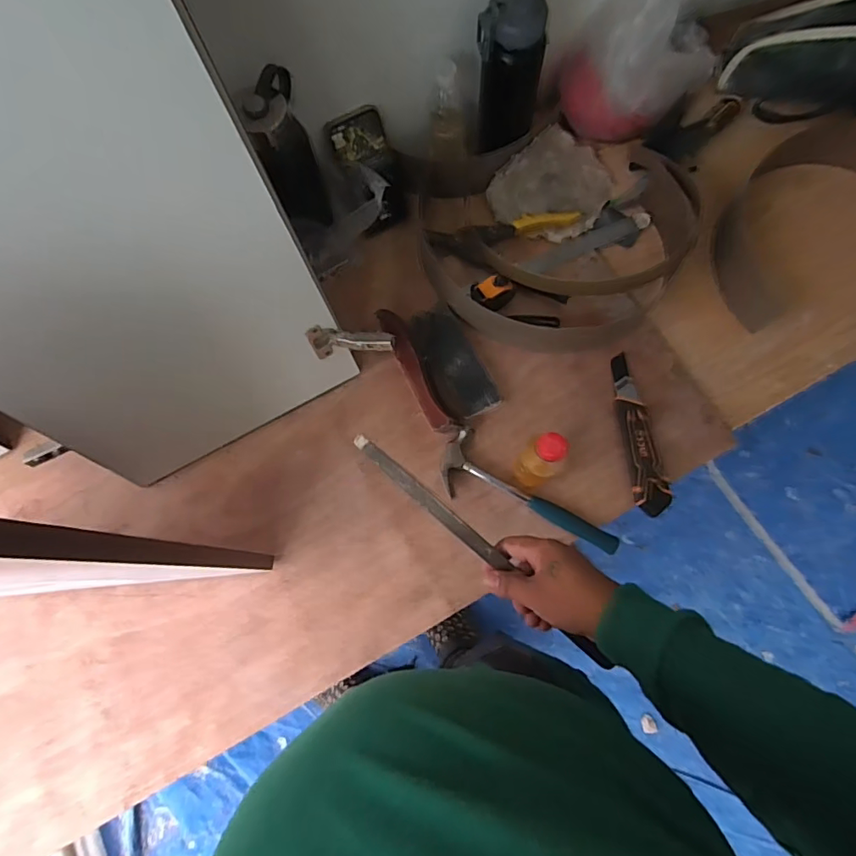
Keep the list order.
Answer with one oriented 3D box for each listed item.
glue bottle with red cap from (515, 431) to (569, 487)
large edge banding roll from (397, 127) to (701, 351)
[{"bbox_3d":[0.133,0.045,0.635,0.040,0.180,0.050,-27,79,-5],"label":"glue bottle with red cap"},{"bbox_3d":[0.170,-0.281,0.752,0.424,0.096,0.323,4,78,1],"label":"large edge banding roll"}]

